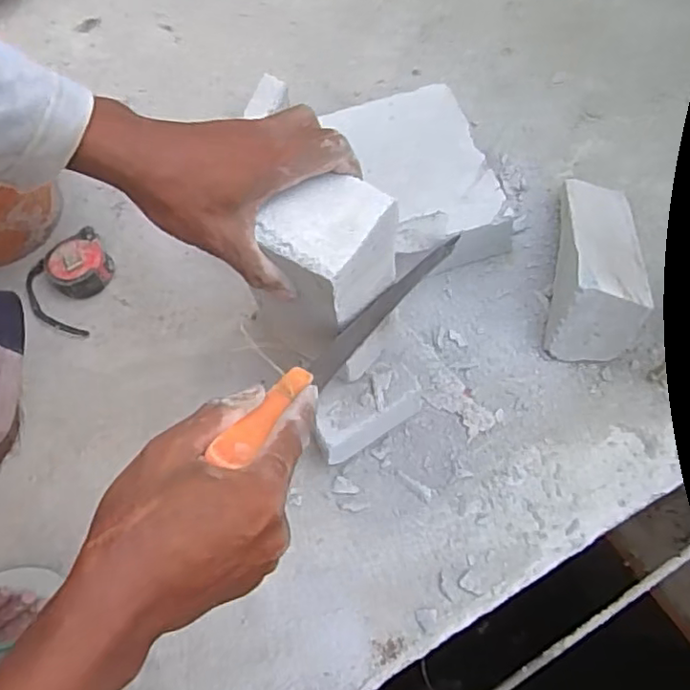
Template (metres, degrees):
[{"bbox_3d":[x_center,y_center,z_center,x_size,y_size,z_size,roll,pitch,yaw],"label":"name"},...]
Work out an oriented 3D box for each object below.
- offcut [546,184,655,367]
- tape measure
[{"bbox_3d":[0.261,-0.096,0.633,0.084,0.093,0.215,10,66,7],"label":"offcut"},{"bbox_3d":[-0.305,-0.066,0.681,0.098,0.031,0.104,-1,65,2],"label":"tape measure"}]

